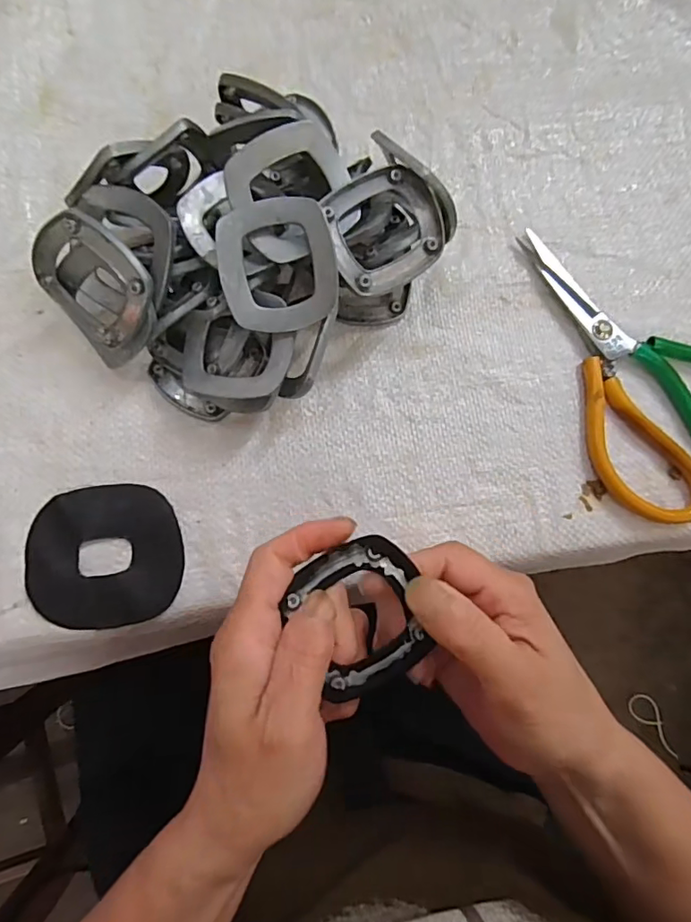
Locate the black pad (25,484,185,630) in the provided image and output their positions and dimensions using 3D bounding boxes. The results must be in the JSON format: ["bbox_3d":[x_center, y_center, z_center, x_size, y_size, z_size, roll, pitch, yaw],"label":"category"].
[{"bbox_3d":[-0.131,0.051,0.283,0.079,0.005,0.075,-5,82,-4],"label":"black pad"}]

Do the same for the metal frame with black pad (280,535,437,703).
[{"bbox_3d":[0.007,0.064,0.219,0.053,0.009,0.058,-27,84,-7],"label":"metal frame with black pad"}]

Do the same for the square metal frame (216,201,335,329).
[{"bbox_3d":[-0.033,-0.097,0.256,0.055,0.008,0.062,-8,100,1],"label":"square metal frame"}]

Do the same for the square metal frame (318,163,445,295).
[{"bbox_3d":[0.020,-0.118,0.265,0.057,0.015,0.057,-19,84,-6],"label":"square metal frame"}]

